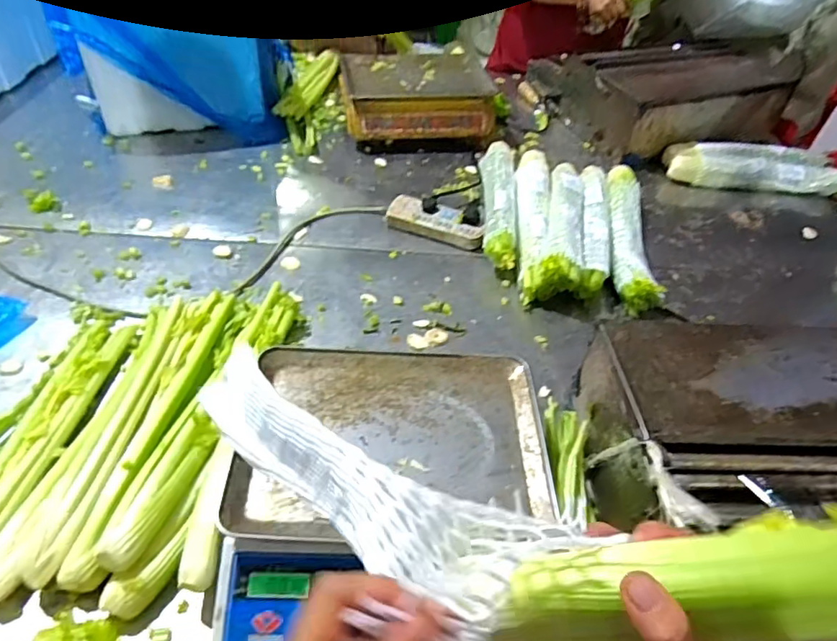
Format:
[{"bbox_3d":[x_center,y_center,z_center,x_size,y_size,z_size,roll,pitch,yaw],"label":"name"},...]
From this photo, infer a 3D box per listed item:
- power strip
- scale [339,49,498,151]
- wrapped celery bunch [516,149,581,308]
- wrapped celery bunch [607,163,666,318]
[{"bbox_3d":[0.032,-0.183,1.029,0.187,0.040,0.075,19,47,12],"label":"power strip"},{"bbox_3d":[-0.010,-0.547,1.321,0.345,0.108,0.322,-5,46,-11],"label":"scale"},{"bbox_3d":[0.217,-0.193,1.026,0.082,0.083,0.407,4,45,-3],"label":"wrapped celery bunch"},{"bbox_3d":[0.389,-0.164,1.030,0.075,0.060,0.397,9,45,2],"label":"wrapped celery bunch"}]

